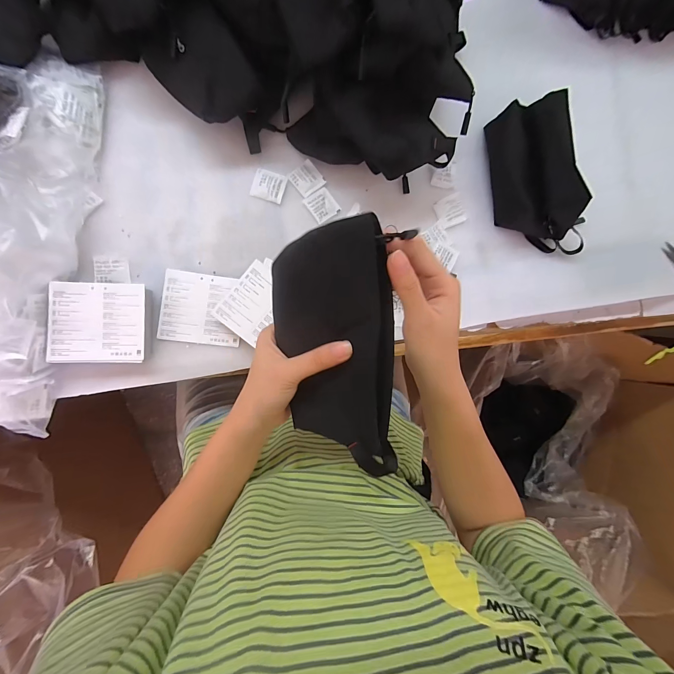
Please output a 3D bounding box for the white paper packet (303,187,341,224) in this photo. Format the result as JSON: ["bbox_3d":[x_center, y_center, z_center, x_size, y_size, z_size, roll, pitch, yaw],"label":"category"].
[{"bbox_3d":[-0.020,-0.180,0.427,0.039,0.004,0.040,-36,95,-7],"label":"white paper packet"}]

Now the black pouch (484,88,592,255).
[{"bbox_3d":[0.286,-0.221,0.438,0.113,0.073,0.214,-15,92,-8],"label":"black pouch"}]

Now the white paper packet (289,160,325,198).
[{"bbox_3d":[-0.041,-0.216,0.425,0.040,0.004,0.038,-41,96,-6],"label":"white paper packet"}]

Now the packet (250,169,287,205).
[{"bbox_3d":[-0.091,-0.202,0.417,0.041,0.004,0.038,13,88,-8],"label":"packet"}]

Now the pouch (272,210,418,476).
[{"bbox_3d":[-0.001,0.015,0.258,0.093,0.022,0.204,-1,107,19],"label":"pouch"}]

